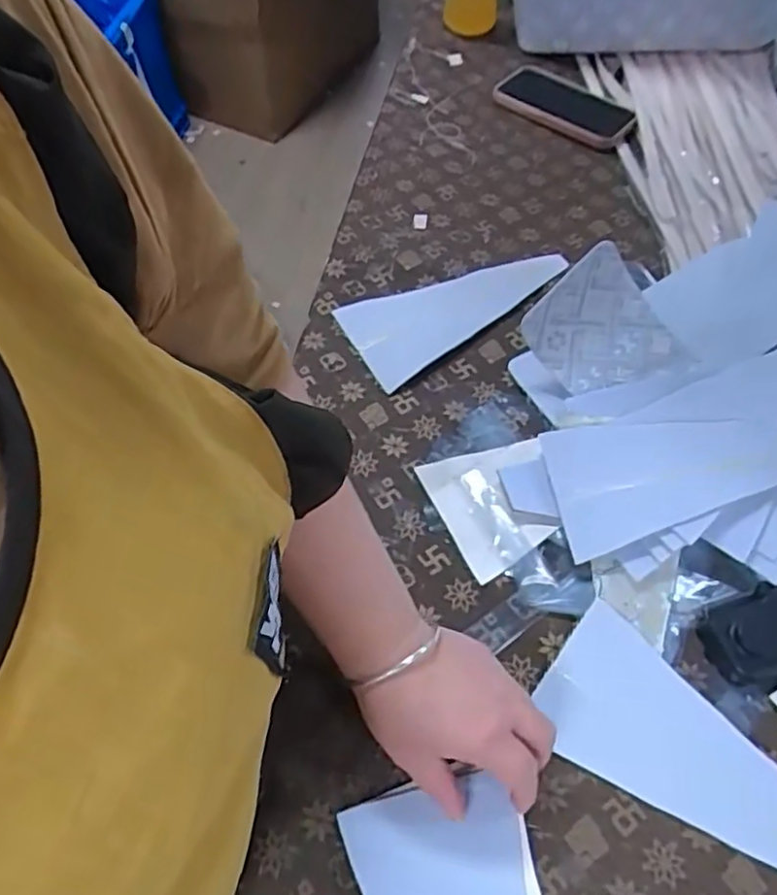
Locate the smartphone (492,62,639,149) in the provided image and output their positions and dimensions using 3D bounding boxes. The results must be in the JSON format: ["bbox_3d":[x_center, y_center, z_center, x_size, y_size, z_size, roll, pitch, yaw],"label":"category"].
[{"bbox_3d":[0.210,-0.413,0.784,0.167,0.013,0.091,33,68,14],"label":"smartphone"}]

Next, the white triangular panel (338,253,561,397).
[{"bbox_3d":[0.068,-0.140,0.624,0.220,0.004,0.098,-26,62,-14],"label":"white triangular panel"}]

